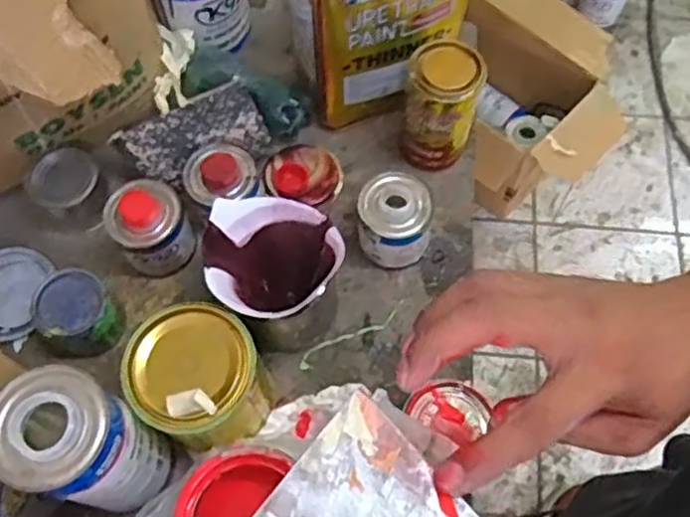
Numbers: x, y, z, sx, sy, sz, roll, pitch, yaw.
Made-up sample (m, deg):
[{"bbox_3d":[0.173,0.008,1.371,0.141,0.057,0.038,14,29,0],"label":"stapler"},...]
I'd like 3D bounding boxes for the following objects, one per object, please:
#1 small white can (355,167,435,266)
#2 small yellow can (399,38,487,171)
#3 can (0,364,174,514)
[{"bbox_3d":[0.049,-0.038,0.703,0.071,0.077,0.071,6,65,4],"label":"small white can"},{"bbox_3d":[0.096,-0.151,0.724,0.068,0.130,0.069,0,65,1],"label":"small yellow can"},{"bbox_3d":[-0.195,0.147,0.544,0.080,0.170,0.078,0,65,1],"label":"can"}]

